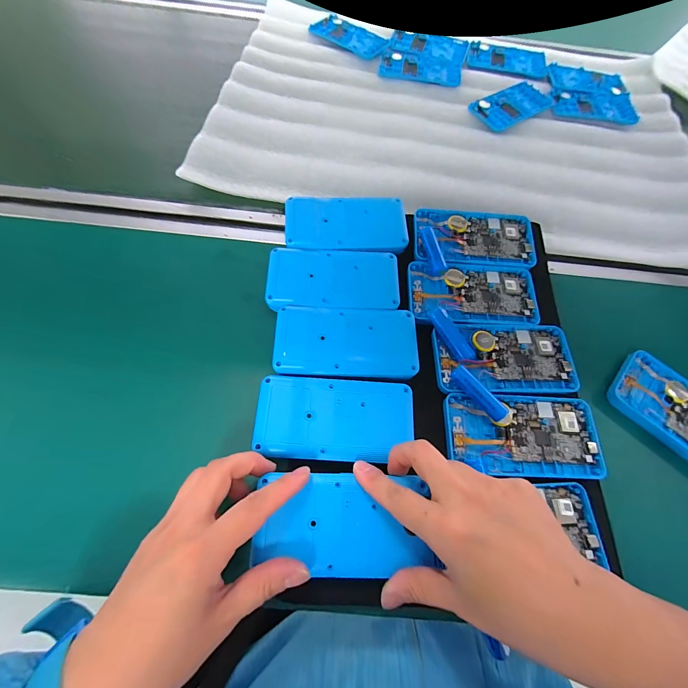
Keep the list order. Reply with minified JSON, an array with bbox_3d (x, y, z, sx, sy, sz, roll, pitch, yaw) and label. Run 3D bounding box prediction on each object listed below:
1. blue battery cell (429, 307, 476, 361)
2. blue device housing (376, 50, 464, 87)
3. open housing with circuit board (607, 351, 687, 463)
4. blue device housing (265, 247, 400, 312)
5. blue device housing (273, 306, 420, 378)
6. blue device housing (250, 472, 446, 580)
[{"bbox_3d":[0.094,-0.007,0.281,0.016,0.016,0.050,-29,73,-15],"label":"blue battery cell"},{"bbox_3d":[0.110,-0.396,0.463,0.116,0.007,0.064,8,67,-1],"label":"blue device housing"},{"bbox_3d":[0.303,0.066,0.288,0.064,0.016,0.123,-41,76,-19],"label":"open housing with circuit board"},{"bbox_3d":[-0.009,-0.061,0.297,0.118,0.009,0.063,-1,68,-5],"label":"blue device housing"},{"bbox_3d":[0.003,-0.004,0.273,0.118,0.009,0.059,2,67,-4],"label":"blue device housing"},{"bbox_3d":[-0.001,0.120,0.216,0.113,0.010,0.061,3,65,-1],"label":"blue device housing"}]

